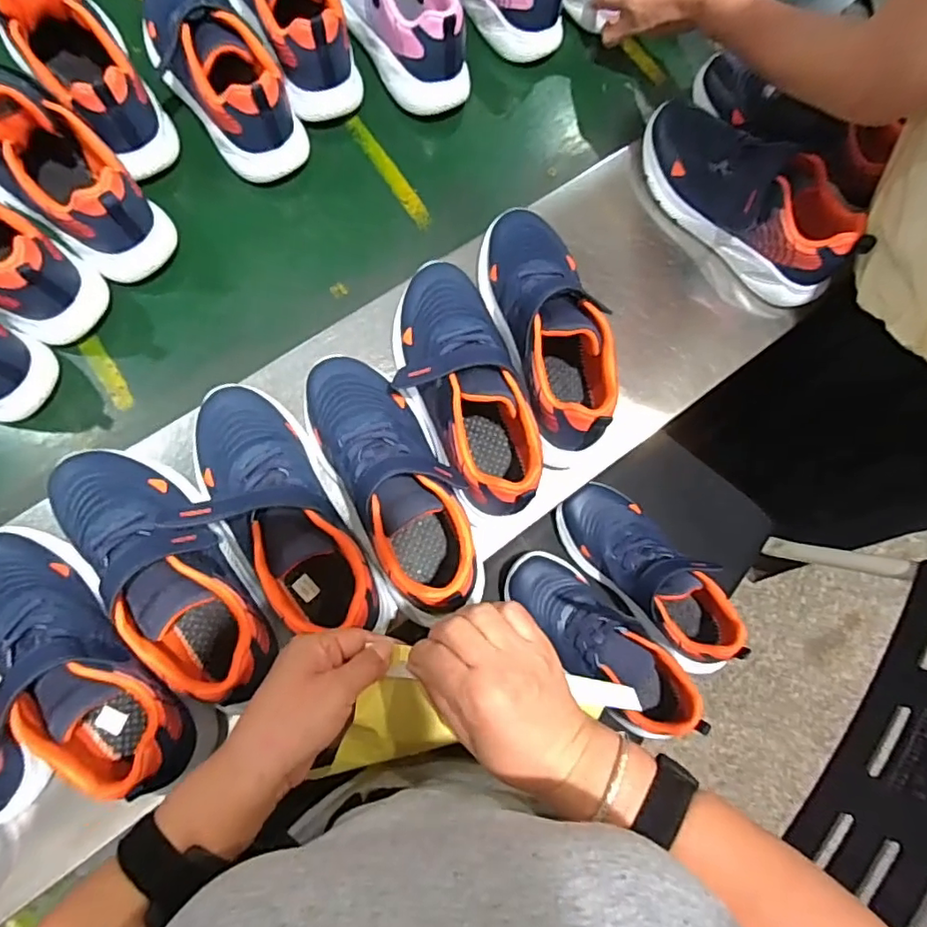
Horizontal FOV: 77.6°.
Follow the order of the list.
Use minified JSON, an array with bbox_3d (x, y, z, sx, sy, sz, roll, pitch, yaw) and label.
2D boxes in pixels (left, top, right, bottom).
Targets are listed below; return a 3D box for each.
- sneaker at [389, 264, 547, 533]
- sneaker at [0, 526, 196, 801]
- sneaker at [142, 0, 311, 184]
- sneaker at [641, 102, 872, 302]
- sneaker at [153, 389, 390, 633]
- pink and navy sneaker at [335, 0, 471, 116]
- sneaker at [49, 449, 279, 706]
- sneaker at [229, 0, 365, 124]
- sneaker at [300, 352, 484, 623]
[{"bbox_3d":[0.003,-0.069,0.501,0.098,0.087,0.231,-25,87,-8],"label":"sneaker"},{"bbox_3d":[-0.297,0.145,0.433,0.105,0.086,0.242,-43,76,-9],"label":"sneaker"},{"bbox_3d":[-0.250,-0.405,0.570,0.089,0.088,0.245,-35,88,-9],"label":"sneaker"},{"bbox_3d":[0.289,-0.270,0.585,0.252,0.086,0.086,39,81,-1],"label":"sneaker"},{"bbox_3d":[-0.151,0.043,0.454,0.094,0.099,0.230,-30,88,-8],"label":"sneaker"},{"bbox_3d":[-0.069,-0.496,0.587,0.106,0.100,0.209,-17,86,-8],"label":"pink and navy sneaker"},{"bbox_3d":[-0.232,0.075,0.444,0.078,0.094,0.233,-40,76,-9],"label":"sneaker"},{"bbox_3d":[-0.191,-0.481,0.579,0.102,0.086,0.250,-28,87,-8],"label":"sneaker"},{"bbox_3d":[-0.062,0.007,0.472,0.084,0.082,0.220,-28,88,-8],"label":"sneaker"}]

